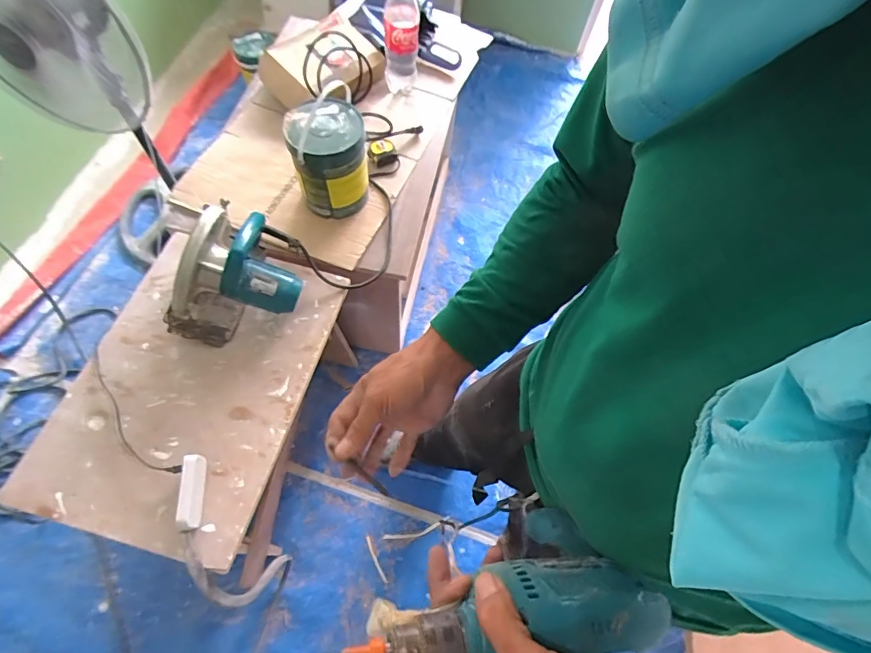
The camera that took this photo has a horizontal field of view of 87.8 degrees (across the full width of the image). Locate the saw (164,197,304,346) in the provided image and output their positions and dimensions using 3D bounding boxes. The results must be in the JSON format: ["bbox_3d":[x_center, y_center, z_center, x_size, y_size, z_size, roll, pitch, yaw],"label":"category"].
[{"bbox_3d":[-0.417,-0.100,0.894,0.260,0.200,0.252,22,64,6],"label":"saw"}]

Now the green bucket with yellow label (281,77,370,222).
[{"bbox_3d":[-0.245,-0.399,1.041,0.163,0.250,0.175,2,64,-4],"label":"green bucket with yellow label"}]

